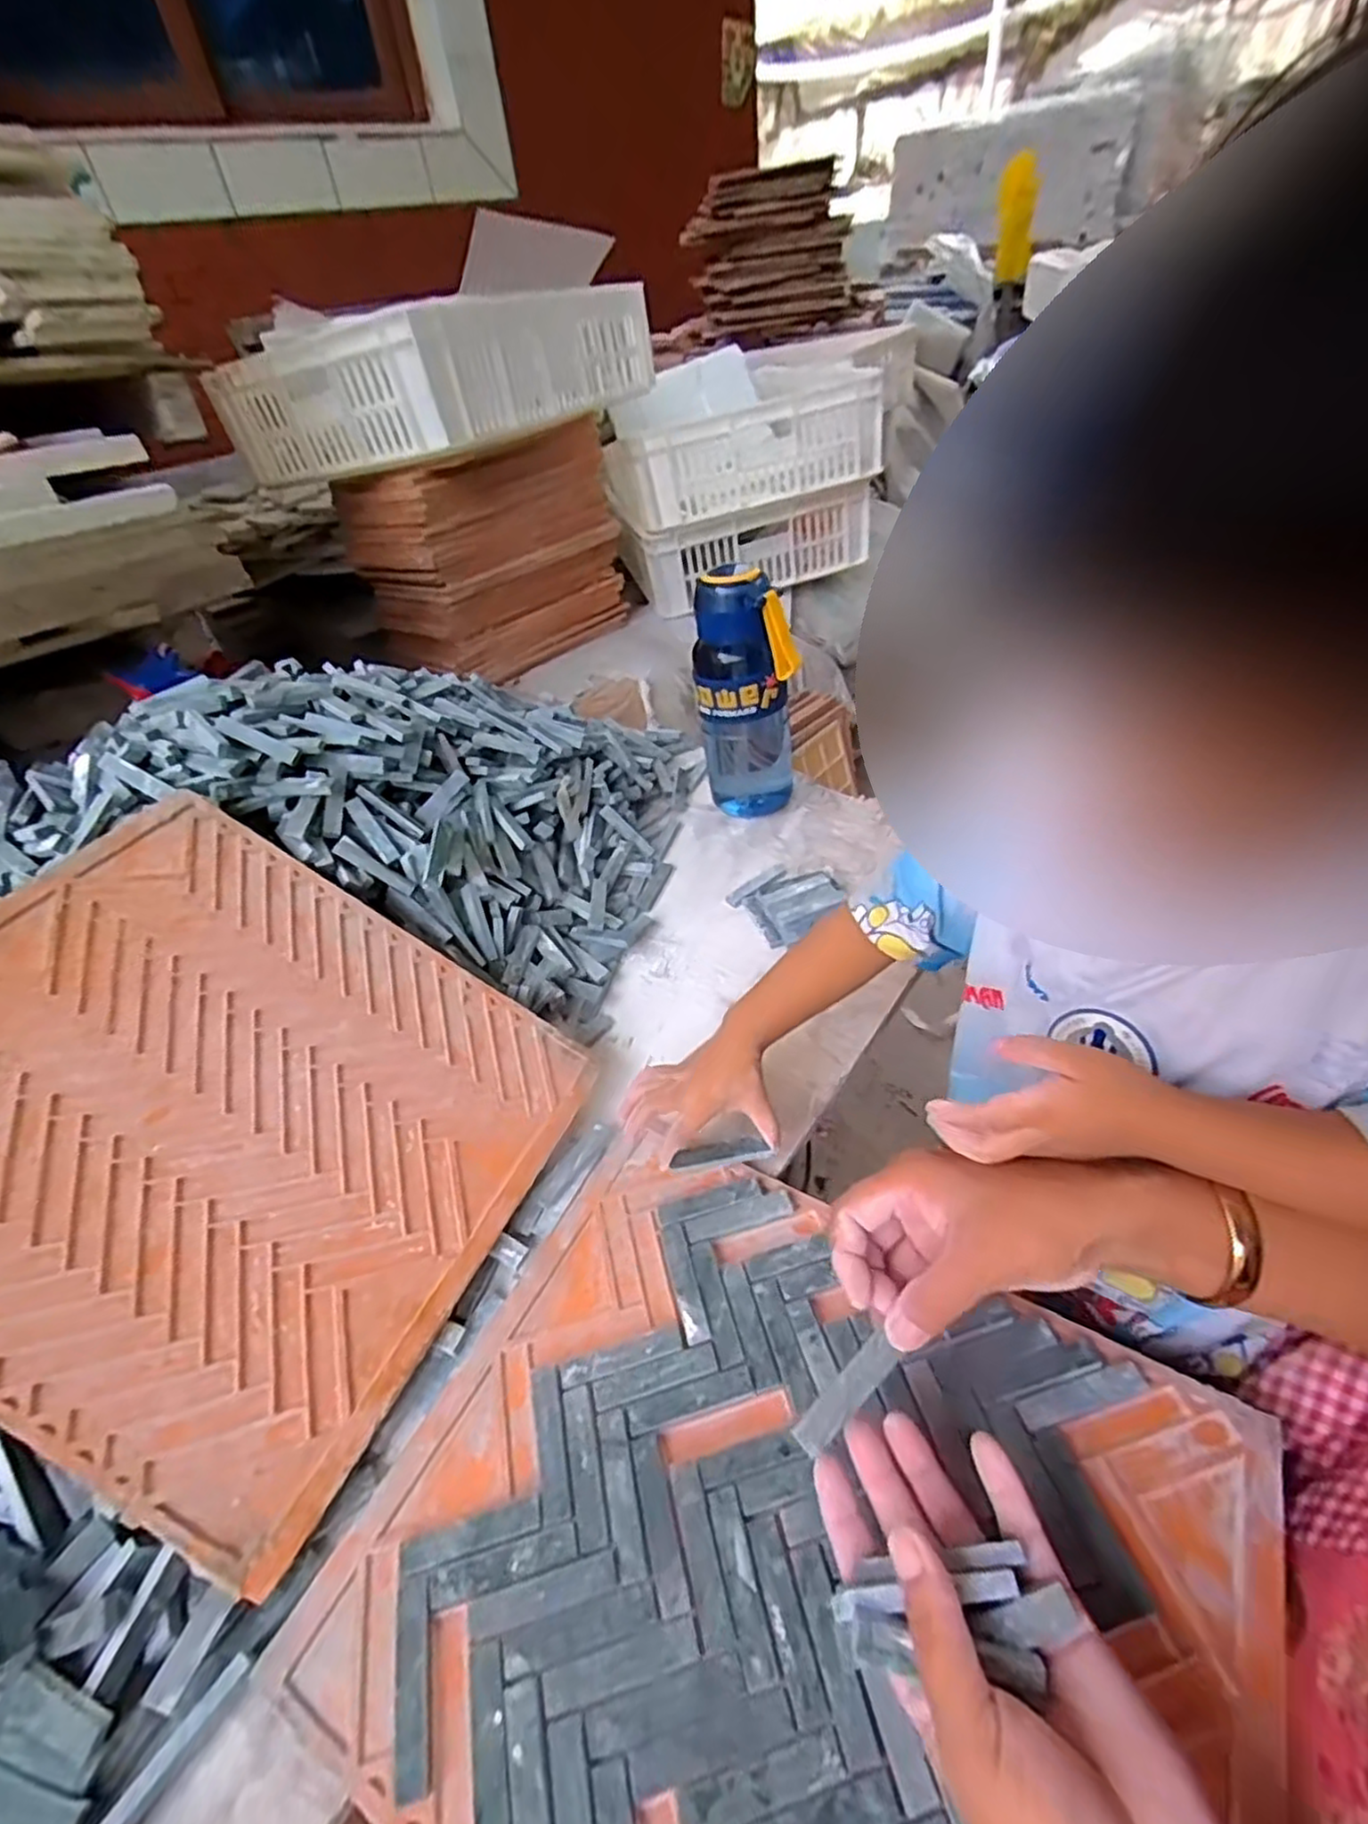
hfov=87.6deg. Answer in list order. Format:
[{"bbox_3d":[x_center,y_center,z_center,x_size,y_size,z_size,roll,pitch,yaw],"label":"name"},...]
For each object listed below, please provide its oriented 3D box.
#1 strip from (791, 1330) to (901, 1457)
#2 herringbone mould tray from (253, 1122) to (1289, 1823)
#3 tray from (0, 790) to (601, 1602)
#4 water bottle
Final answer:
[{"bbox_3d":[0.069,0.203,0.302,0.054,0.006,0.012,-39,49,-18],"label":"strip"},{"bbox_3d":[0.050,0.290,0.328,0.370,0.021,0.301,17,47,25],"label":"herringbone mould tray"},{"bbox_3d":[-0.275,0.112,0.420,0.356,0.009,0.305,33,52,0],"label":"tray"},{"bbox_3d":[0.061,-0.209,0.703,0.091,0.244,0.091,-4,42,4],"label":"water bottle"}]

